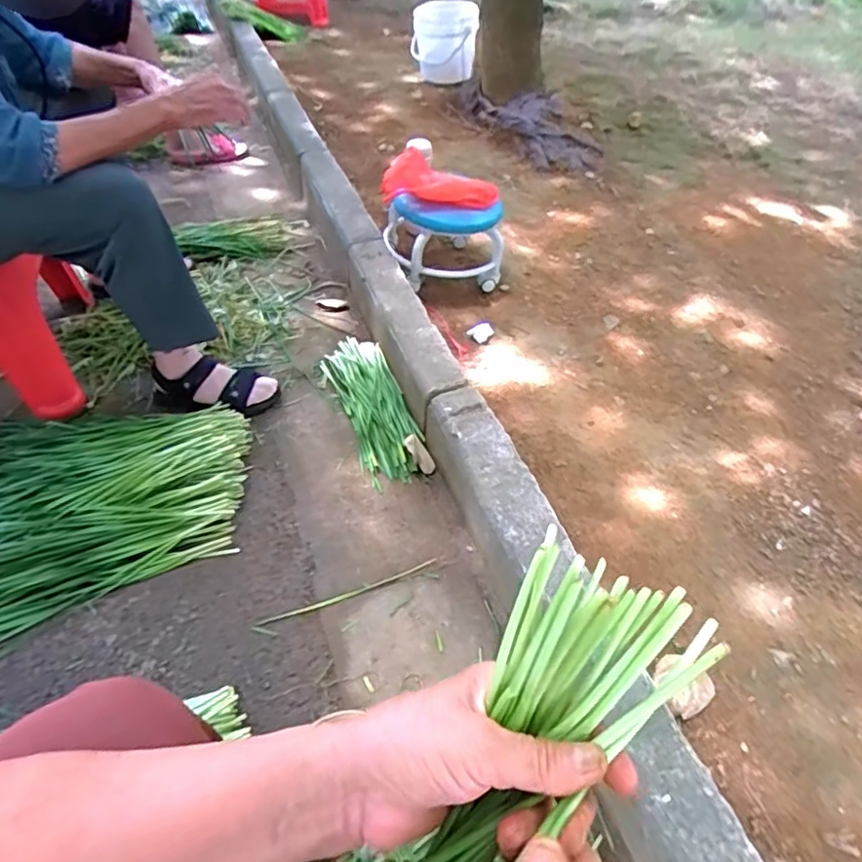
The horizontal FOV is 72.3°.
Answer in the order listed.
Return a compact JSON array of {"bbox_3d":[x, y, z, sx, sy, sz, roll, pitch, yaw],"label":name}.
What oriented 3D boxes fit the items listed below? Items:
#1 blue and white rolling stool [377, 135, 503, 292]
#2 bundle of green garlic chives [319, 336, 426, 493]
[{"bbox_3d":[0.024,-0.499,1.362,0.269,0.264,0.264,-2,49,-6],"label":"blue and white rolling stool"},{"bbox_3d":[-0.112,-0.053,1.127,0.122,0.039,0.365,-15,52,-17],"label":"bundle of green garlic chives"}]

